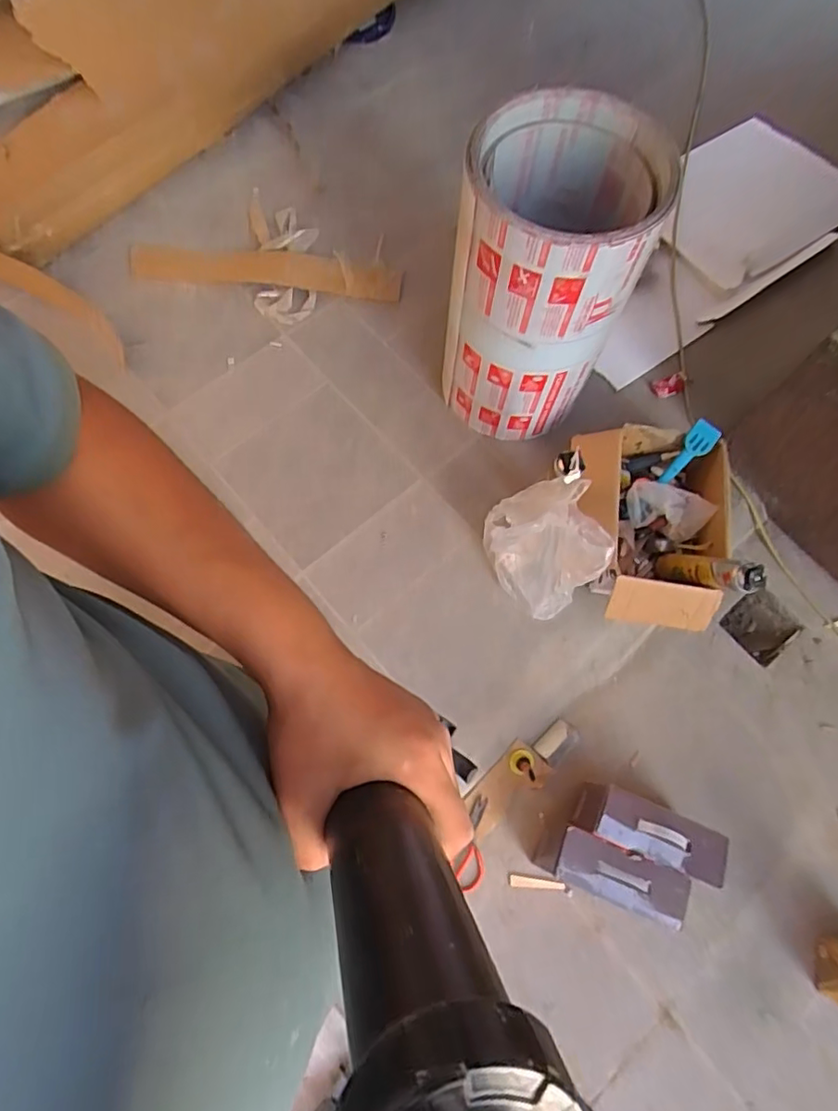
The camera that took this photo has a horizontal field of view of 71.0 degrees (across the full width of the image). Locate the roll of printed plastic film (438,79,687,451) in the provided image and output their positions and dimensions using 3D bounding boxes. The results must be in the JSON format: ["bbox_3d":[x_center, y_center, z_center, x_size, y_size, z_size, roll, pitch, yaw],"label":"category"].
[{"bbox_3d":[0.264,-0.611,1.374,0.376,0.653,0.410,0,72,-1],"label":"roll of printed plastic film"}]

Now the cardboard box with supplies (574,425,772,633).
[{"bbox_3d":[0.556,-0.091,1.356,0.365,0.282,0.471,4,72,0],"label":"cardboard box with supplies"}]

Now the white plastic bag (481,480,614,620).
[{"bbox_3d":[0.275,-0.021,1.325,0.168,0.351,0.280,-14,73,-5],"label":"white plastic bag"}]

